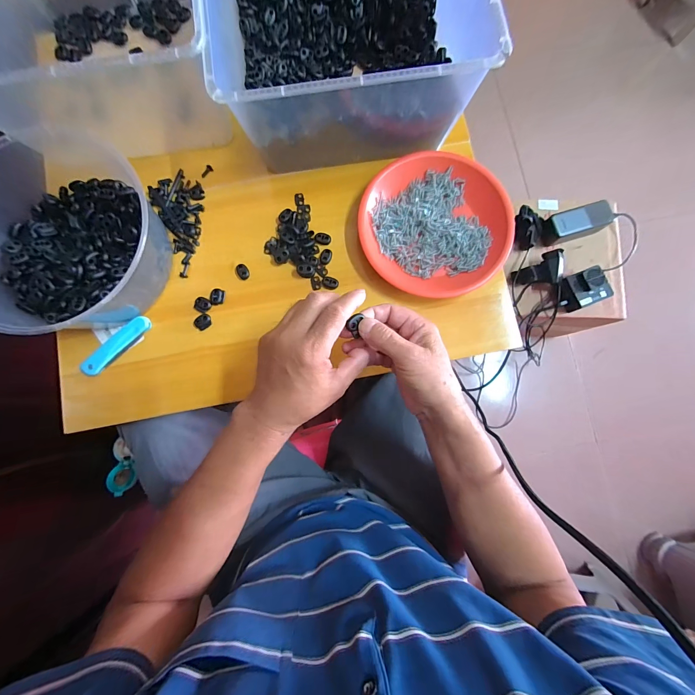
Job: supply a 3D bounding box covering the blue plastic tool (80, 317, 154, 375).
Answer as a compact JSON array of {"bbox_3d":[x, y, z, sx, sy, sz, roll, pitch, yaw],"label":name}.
[{"bbox_3d":[-0.298,-0.003,0.414,0.099,0.012,0.025,-43,84,-5],"label":"blue plastic tool"}]

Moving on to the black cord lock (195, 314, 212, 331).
[{"bbox_3d":[-0.189,-0.034,0.419,0.021,0.004,0.018,-31,83,-4],"label":"black cord lock"}]

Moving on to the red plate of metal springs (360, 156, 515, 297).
[{"bbox_3d":[0.110,-0.158,0.421,0.177,0.026,0.191,0,82,0],"label":"red plate of metal springs"}]

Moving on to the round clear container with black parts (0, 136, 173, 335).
[{"bbox_3d":[-0.331,-0.125,0.386,0.237,0.094,0.228,0,82,0],"label":"round clear container with black parts"}]

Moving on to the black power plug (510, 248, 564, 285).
[{"bbox_3d":[0.404,-0.170,0.682,0.087,0.038,0.075,6,83,1],"label":"black power plug"}]

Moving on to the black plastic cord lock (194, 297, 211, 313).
[{"bbox_3d":[-0.190,-0.056,0.421,0.021,0.004,0.019,27,83,4],"label":"black plastic cord lock"}]

